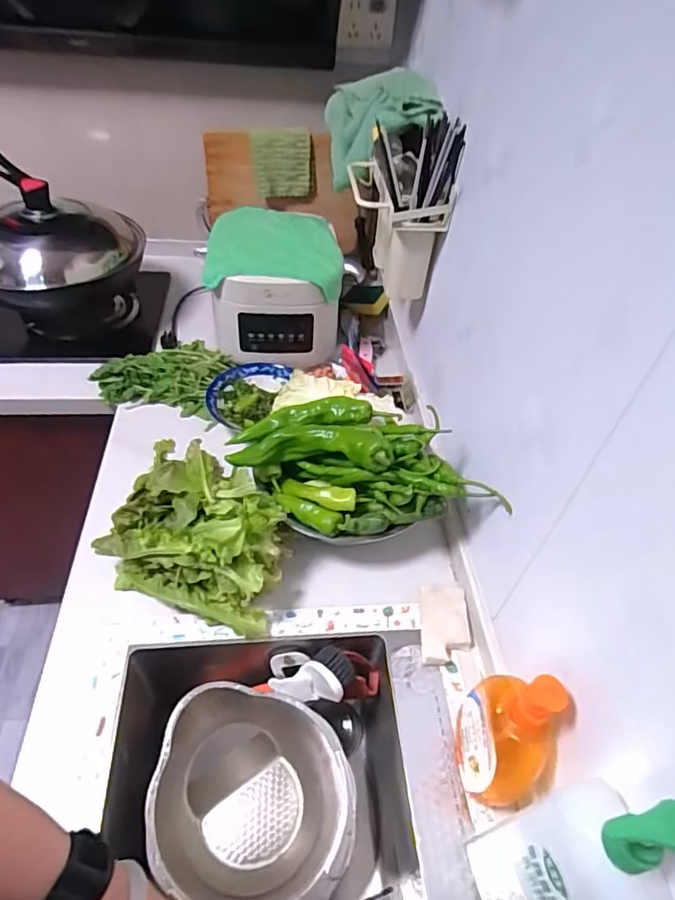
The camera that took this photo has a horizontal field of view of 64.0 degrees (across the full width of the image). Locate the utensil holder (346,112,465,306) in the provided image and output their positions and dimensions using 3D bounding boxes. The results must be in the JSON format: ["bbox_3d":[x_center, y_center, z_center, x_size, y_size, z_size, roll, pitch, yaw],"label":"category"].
[{"bbox_3d":[0.095,-0.388,0.860,0.127,0.247,0.175,0,46,-6],"label":"utensil holder"}]

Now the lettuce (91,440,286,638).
[{"bbox_3d":[-0.169,0.099,0.673,0.210,0.138,0.155,17,47,10],"label":"lettuce"}]

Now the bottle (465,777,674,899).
[{"bbox_3d":[0.176,0.318,0.410,0.064,0.266,0.084,-10,48,-15],"label":"bottle"}]

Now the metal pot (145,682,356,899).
[{"bbox_3d":[-0.102,0.419,0.646,0.234,0.139,0.209,13,47,7],"label":"metal pot"}]

